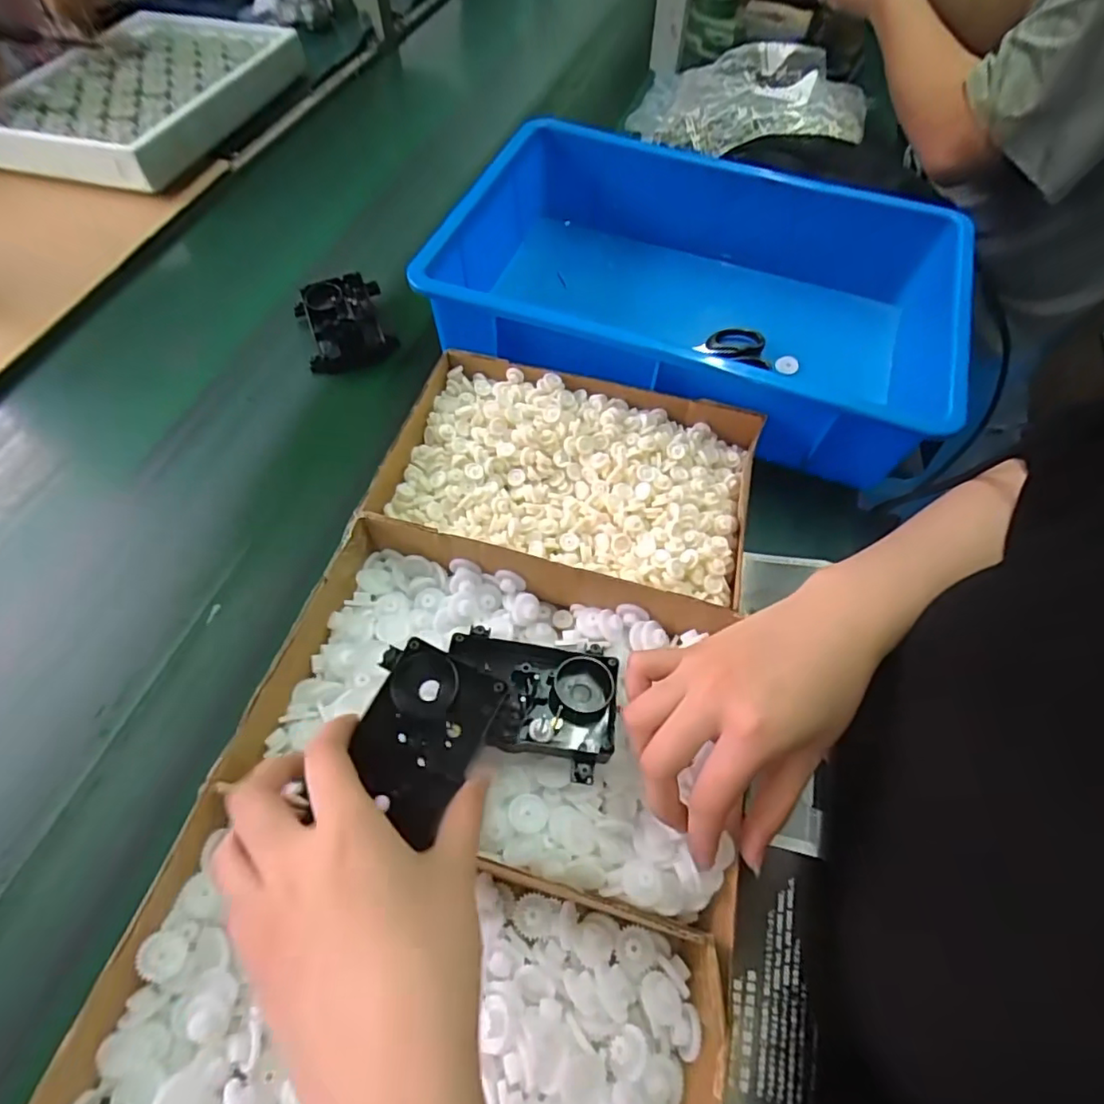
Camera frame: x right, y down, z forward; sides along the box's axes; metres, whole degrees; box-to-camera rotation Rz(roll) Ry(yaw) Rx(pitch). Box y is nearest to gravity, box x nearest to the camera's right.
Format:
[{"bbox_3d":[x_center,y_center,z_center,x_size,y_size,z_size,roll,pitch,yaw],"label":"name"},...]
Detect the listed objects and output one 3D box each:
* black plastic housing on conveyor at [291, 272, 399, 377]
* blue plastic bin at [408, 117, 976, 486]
[{"bbox_3d":[-0.196,-0.215,0.561,0.079,0.044,0.097,-17,61,-11],"label":"black plastic housing on conveyor"},{"bbox_3d":[0.123,-0.235,0.536,0.410,0.124,0.284,17,61,9],"label":"blue plastic bin"}]

